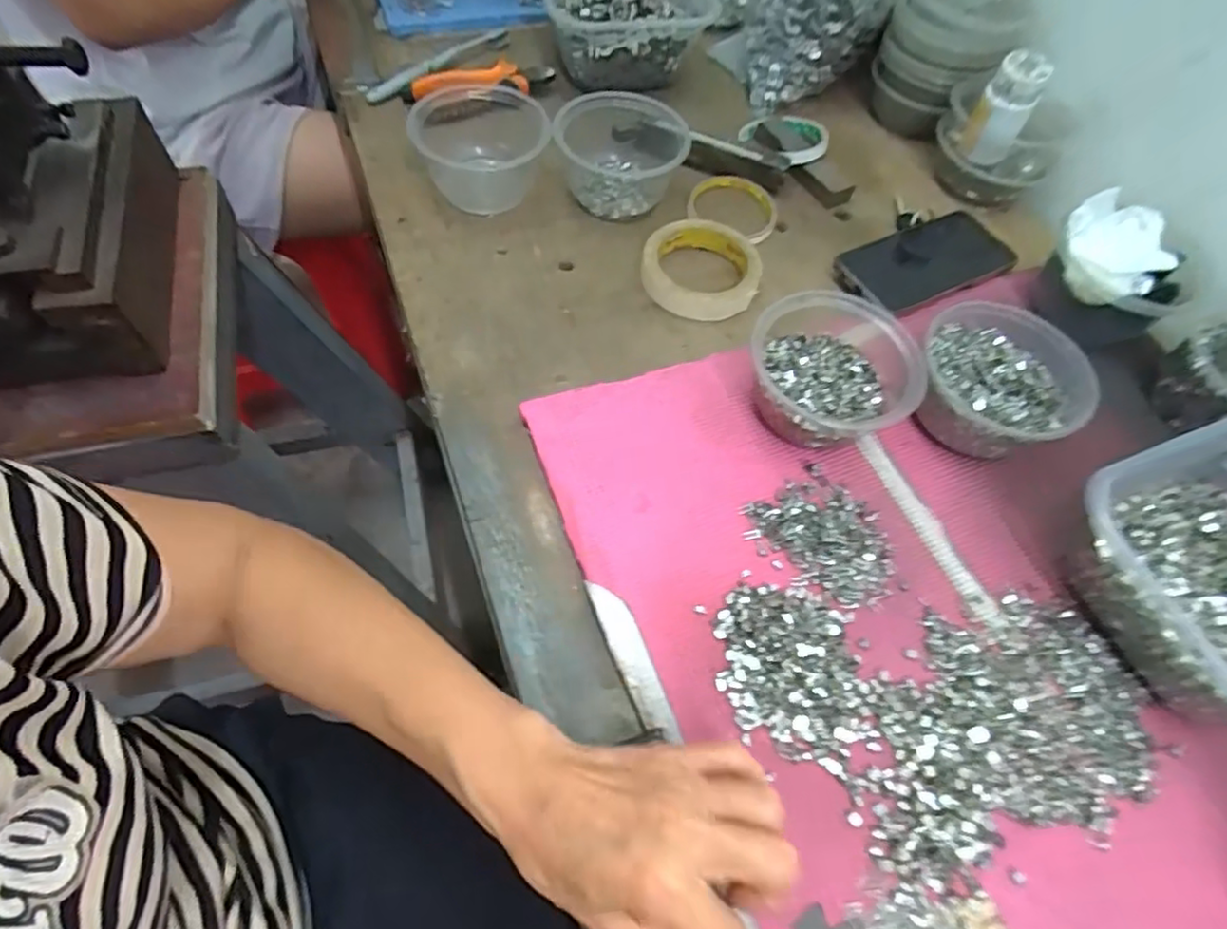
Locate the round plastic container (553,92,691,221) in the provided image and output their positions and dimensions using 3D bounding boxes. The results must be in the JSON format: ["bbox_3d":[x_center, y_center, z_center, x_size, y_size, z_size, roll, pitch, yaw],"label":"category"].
[{"bbox_3d":[0.008,-0.282,0.583,0.117,0.058,0.108,4,60,-2],"label":"round plastic container"}]

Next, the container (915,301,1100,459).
[{"bbox_3d":[0.275,-0.057,0.470,0.110,0.051,0.115,3,60,-4],"label":"container"}]

